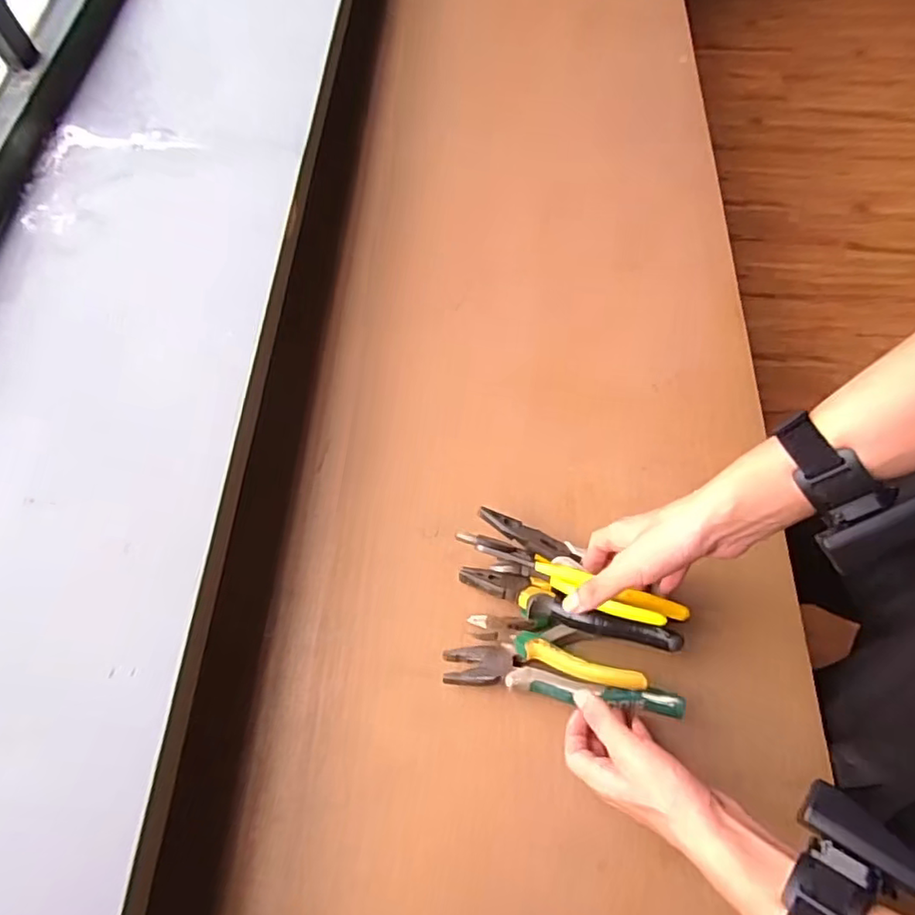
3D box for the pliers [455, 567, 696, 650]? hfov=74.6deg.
[{"bbox_3d":[0.094,0.123,0.530,0.200,0.033,0.044,9,64,25],"label":"pliers"}]

